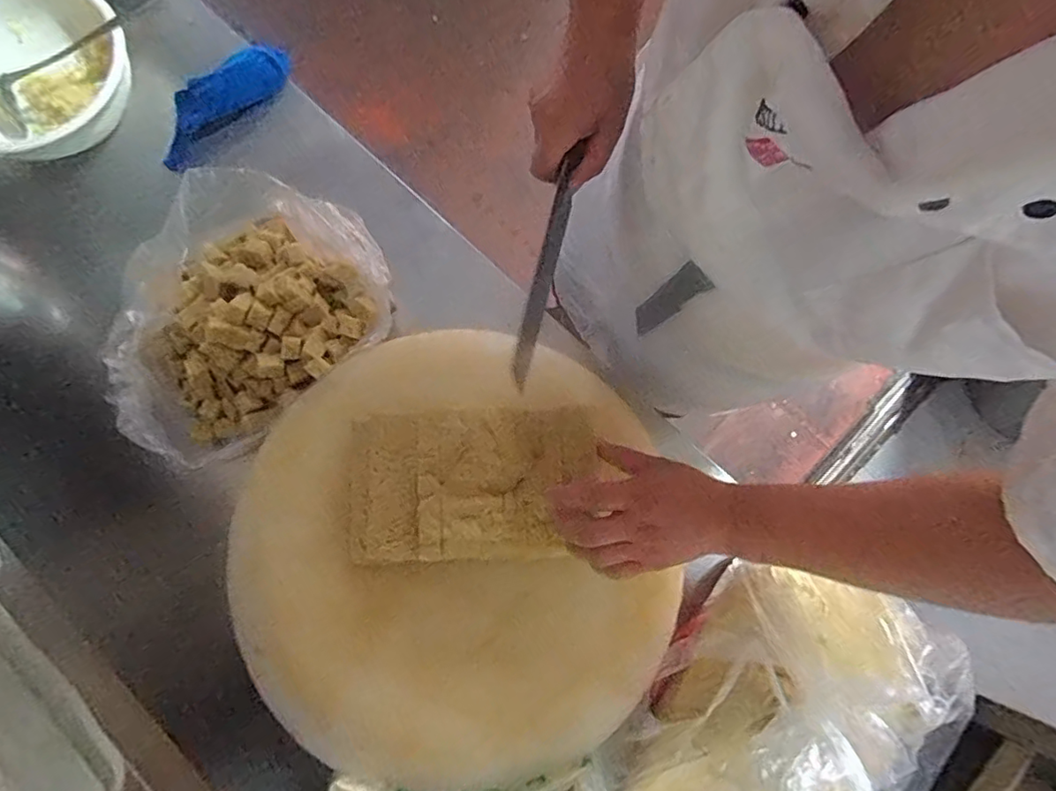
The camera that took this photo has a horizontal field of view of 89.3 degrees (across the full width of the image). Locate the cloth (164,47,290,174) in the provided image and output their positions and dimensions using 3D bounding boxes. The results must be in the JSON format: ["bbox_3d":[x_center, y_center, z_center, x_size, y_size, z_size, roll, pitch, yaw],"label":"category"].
[{"bbox_3d":[-0.416,-0.398,0.720,0.076,0.037,0.220,40,82,7],"label":"cloth"}]

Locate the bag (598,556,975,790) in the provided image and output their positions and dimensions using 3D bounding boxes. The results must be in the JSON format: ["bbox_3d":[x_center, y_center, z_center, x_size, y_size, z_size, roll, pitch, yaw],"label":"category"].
[{"bbox_3d":[0.247,0.327,0.501,0.242,0.103,0.345,38,82,7],"label":"bag"}]

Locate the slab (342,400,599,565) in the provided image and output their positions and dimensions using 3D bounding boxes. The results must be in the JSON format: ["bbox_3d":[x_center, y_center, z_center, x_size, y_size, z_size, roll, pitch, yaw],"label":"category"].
[{"bbox_3d":[-0.066,0.088,0.543,0.240,0.044,0.148,-4,79,0],"label":"slab"}]

